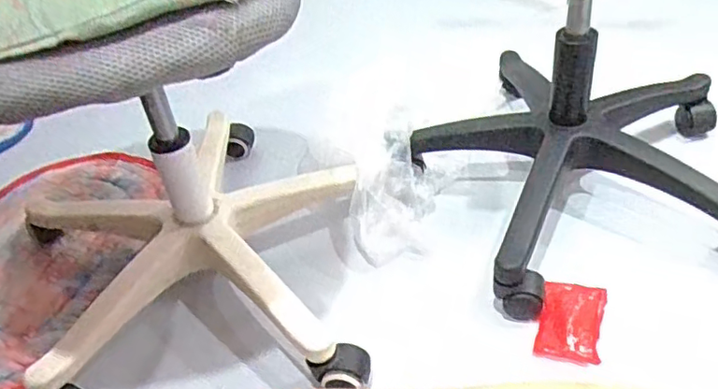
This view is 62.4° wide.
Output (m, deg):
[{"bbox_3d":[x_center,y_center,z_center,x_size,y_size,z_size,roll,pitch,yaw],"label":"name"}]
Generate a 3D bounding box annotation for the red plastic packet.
[{"bbox_3d":[0.243,0.144,0.677,0.066,0.013,0.104,11,44,20],"label":"red plastic packet"}]

